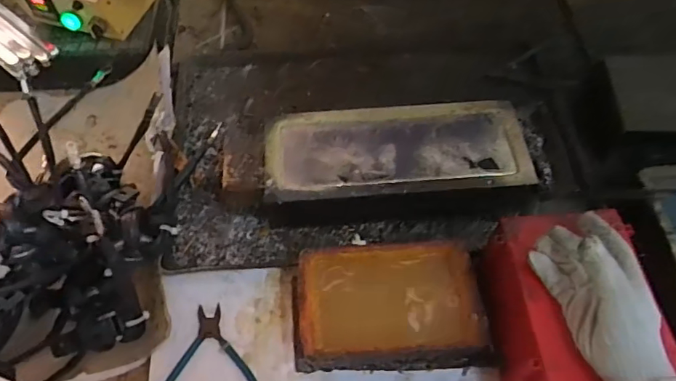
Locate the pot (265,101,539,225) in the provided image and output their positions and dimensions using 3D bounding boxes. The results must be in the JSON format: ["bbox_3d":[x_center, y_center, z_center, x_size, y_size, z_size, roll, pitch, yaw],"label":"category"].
[{"bbox_3d":[0.079,-0.035,0.702,0.350,0.086,0.151,-5,57,-2],"label":"pot"}]

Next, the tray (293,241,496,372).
[{"bbox_3d":[0.060,0.134,0.607,0.226,0.068,0.141,-3,57,-1],"label":"tray"}]

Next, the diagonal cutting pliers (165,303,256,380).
[{"bbox_3d":[-0.154,0.204,0.605,0.124,0.010,0.132,-7,57,-3],"label":"diagonal cutting pliers"}]

